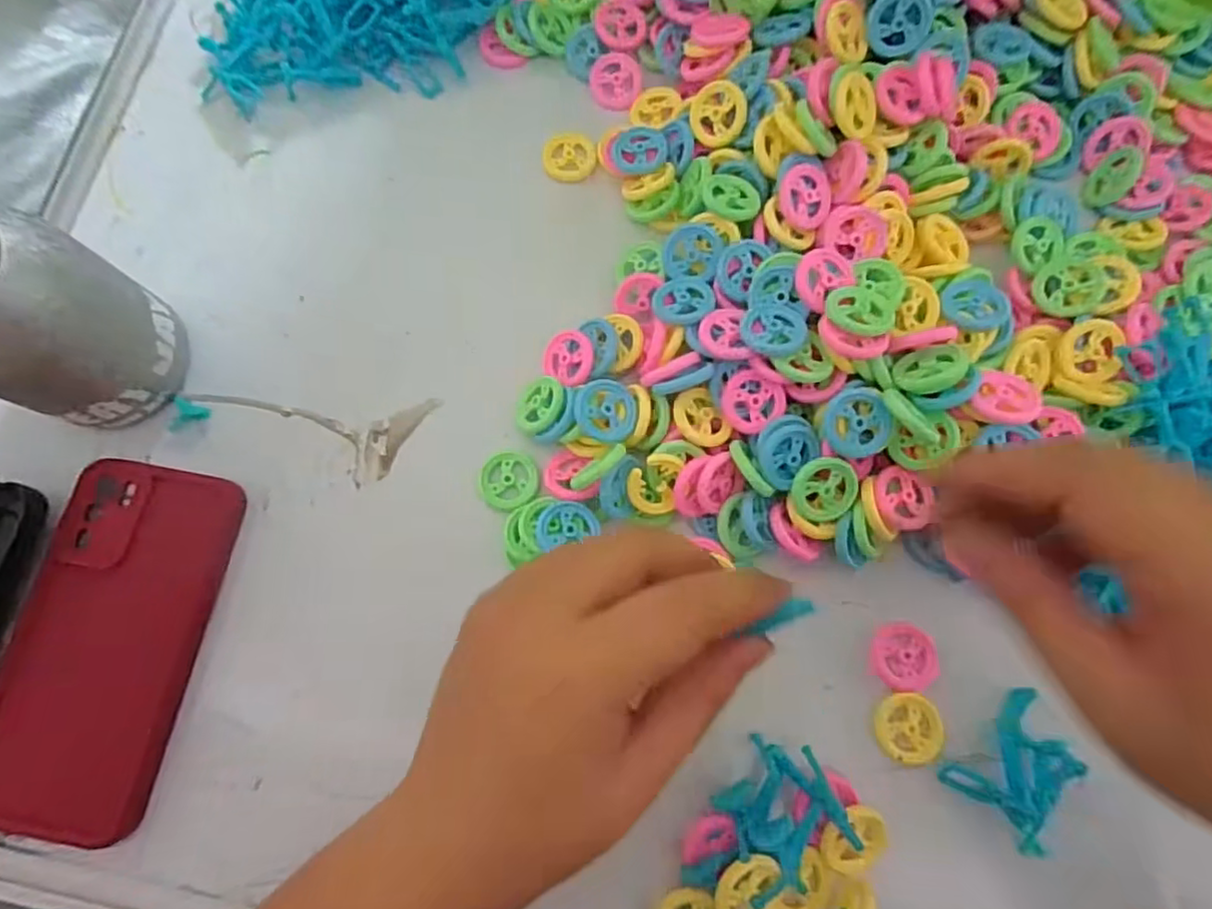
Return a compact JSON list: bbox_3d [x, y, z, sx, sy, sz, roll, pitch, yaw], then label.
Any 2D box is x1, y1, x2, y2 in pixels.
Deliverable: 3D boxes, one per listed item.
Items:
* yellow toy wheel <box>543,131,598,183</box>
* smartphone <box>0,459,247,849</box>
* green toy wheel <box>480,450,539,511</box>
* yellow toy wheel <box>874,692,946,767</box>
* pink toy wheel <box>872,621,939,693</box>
[{"bbox_3d":[-0.019,-0.167,0.357,0.030,0.007,0.028,0,76,1],"label":"yellow toy wheel"},{"bbox_3d":[-0.226,0.085,0.289,0.076,0.013,0.160,11,76,4],"label":"smartphone"},{"bbox_3d":[-0.047,0.013,0.311,0.027,0.005,0.028,0,76,1],"label":"green toy wheel"},{"bbox_3d":[0.135,0.122,0.283,0.029,0.004,0.029,4,76,2],"label":"yellow toy wheel"},{"bbox_3d":[0.137,0.092,0.289,0.027,0.004,0.030,-2,76,1],"label":"pink toy wheel"}]

